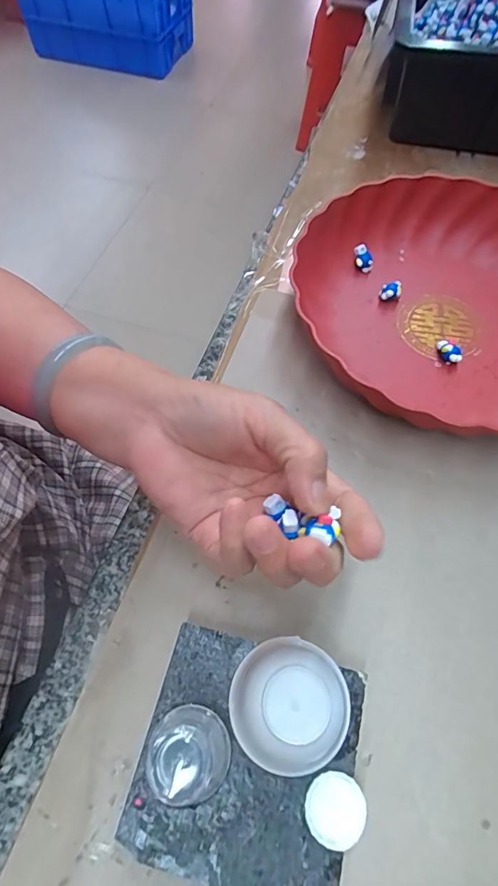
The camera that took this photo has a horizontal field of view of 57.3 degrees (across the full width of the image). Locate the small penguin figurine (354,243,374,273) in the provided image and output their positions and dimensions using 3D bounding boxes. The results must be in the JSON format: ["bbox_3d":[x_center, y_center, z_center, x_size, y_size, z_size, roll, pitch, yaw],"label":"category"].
[{"bbox_3d":[0.097,-0.156,0.384,0.011,0.014,0.023,-36,101,-49],"label":"small penguin figurine"}]

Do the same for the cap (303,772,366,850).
[{"bbox_3d":[0.039,0.164,0.203,0.026,0.004,0.027,2,60,-4],"label":"cap"}]

